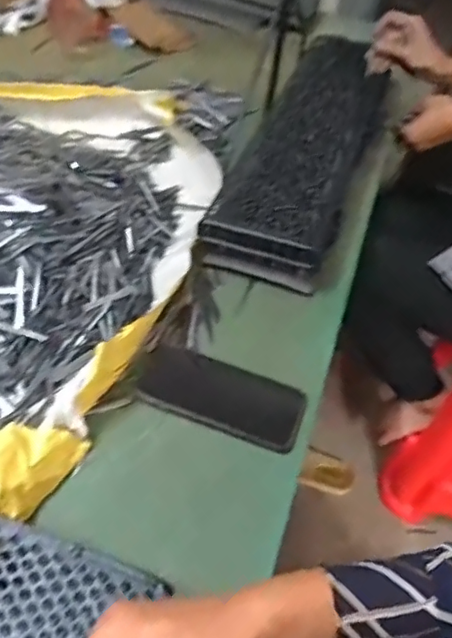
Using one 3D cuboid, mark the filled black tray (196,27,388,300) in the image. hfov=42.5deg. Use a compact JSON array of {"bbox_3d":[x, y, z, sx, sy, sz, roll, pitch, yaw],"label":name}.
[{"bbox_3d":[0.137,-0.282,0.878,0.152,0.076,0.609,19,49,9],"label":"filled black tray"}]

